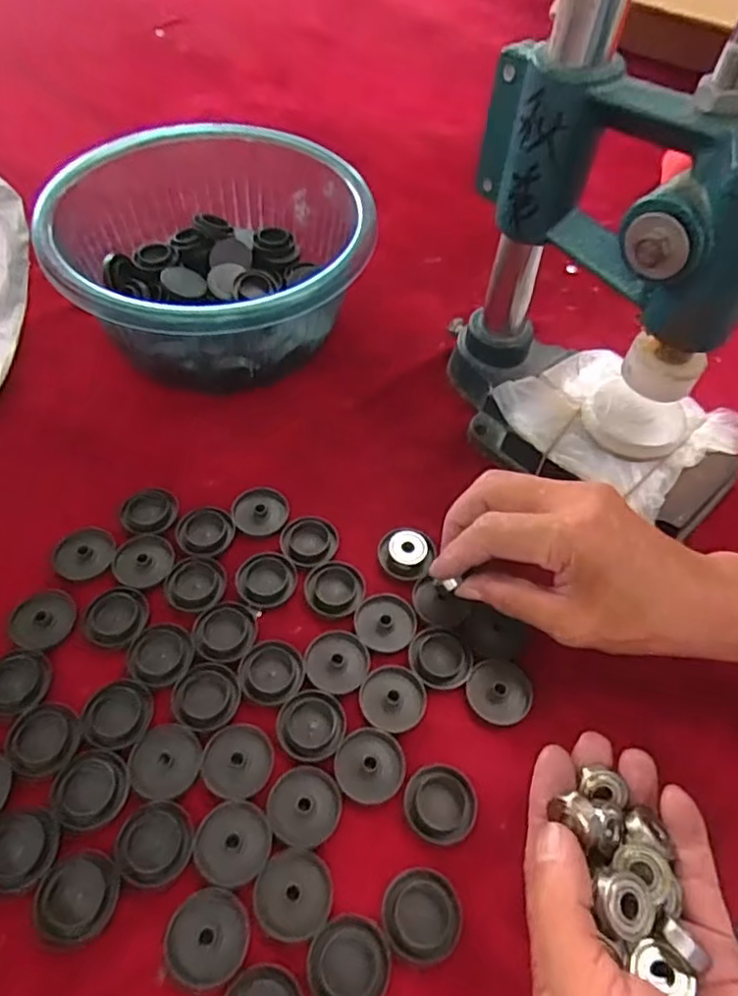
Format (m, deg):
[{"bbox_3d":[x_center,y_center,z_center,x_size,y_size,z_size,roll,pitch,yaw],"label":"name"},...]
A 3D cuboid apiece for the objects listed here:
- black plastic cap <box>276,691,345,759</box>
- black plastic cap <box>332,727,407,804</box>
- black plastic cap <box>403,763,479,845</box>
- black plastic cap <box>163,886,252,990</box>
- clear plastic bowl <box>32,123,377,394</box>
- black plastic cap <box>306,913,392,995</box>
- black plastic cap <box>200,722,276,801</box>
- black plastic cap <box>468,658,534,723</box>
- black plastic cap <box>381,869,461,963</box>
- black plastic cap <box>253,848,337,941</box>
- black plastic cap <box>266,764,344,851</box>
[{"bbox_3d":[-0.028,0.110,0.308,0.033,0.004,0.033,2,56,-3],"label":"black plastic cap"},{"bbox_3d":[0.001,0.127,0.300,0.032,0.004,0.032,2,56,-3],"label":"black plastic cap"},{"bbox_3d":[0.033,0.140,0.292,0.032,0.006,0.032,2,56,-3],"label":"black plastic cap"},{"bbox_3d":[-0.066,0.179,0.259,0.033,0.004,0.033,2,56,-3],"label":"black plastic cap"},{"bbox_3d":[-0.103,-0.163,0.441,0.196,0.088,0.203,2,56,-3],"label":"clear plastic bowl"},{"bbox_3d":[-0.008,0.189,0.256,0.033,0.004,0.033,2,56,-3],"label":"black plastic cap"},{"bbox_3d":[-0.062,0.123,0.297,0.032,0.004,0.032,2,56,-3],"label":"black plastic cap"},{"bbox_3d":[0.067,0.098,0.324,0.033,0.004,0.032,2,56,-3],"label":"black plastic cap"},{"bbox_3d":[0.023,0.176,0.267,0.033,0.004,0.032,16,57,7],"label":"black plastic cap"},{"bbox_3d":[-0.032,0.167,0.268,0.032,0.004,0.032,2,56,-3],"label":"black plastic cap"},{"bbox_3d":[-0.030,0.139,0.287,0.033,0.004,0.032,2,56,-3],"label":"black plastic cap"}]

